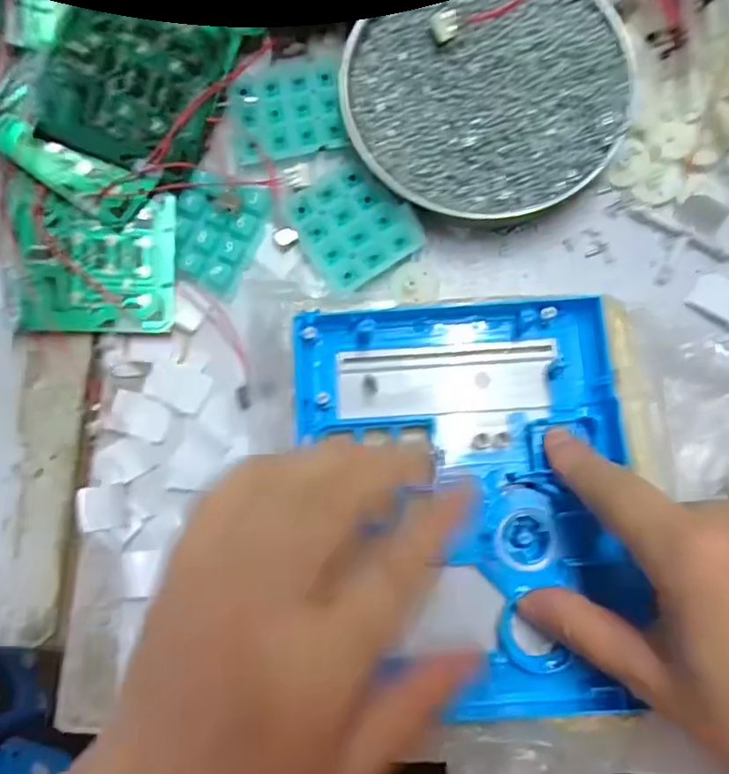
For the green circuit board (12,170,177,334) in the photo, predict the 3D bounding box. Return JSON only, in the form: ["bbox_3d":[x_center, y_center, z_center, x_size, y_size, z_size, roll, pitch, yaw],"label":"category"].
[{"bbox_3d":[-0.127,-0.060,0.297,0.070,0.004,0.069,-1,84,-14],"label":"green circuit board"}]

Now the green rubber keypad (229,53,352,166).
[{"bbox_3d":[-0.039,-0.142,0.320,0.056,0.004,0.054,-8,83,1],"label":"green rubber keypad"}]

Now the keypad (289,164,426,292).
[{"bbox_3d":[-0.005,-0.080,0.307,0.050,0.007,0.058,-35,83,-2],"label":"keypad"}]

